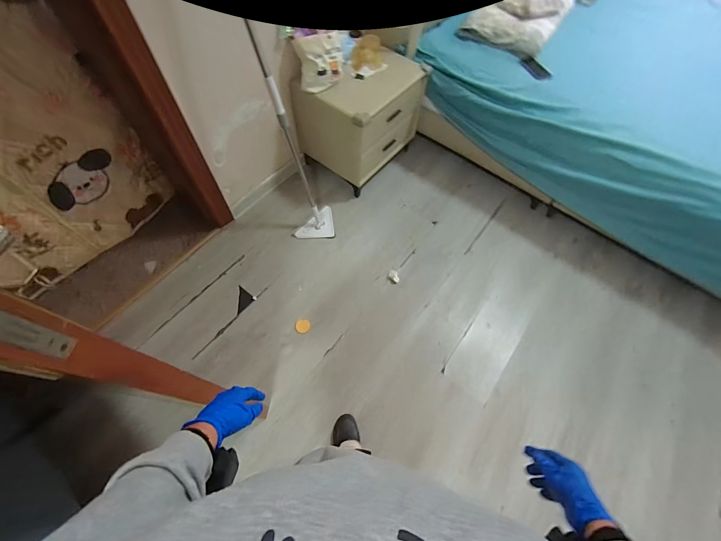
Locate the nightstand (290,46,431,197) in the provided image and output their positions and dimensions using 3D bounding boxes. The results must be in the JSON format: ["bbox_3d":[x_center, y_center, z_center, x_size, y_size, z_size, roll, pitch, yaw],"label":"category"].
[{"bbox_3d":[0.005,-0.747,1.525,0.355,0.414,0.522,38,67,15],"label":"nightstand"}]

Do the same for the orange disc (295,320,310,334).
[{"bbox_3d":[-0.242,0.233,1.316,0.063,0.005,0.058,1,64,-2],"label":"orange disc"}]

